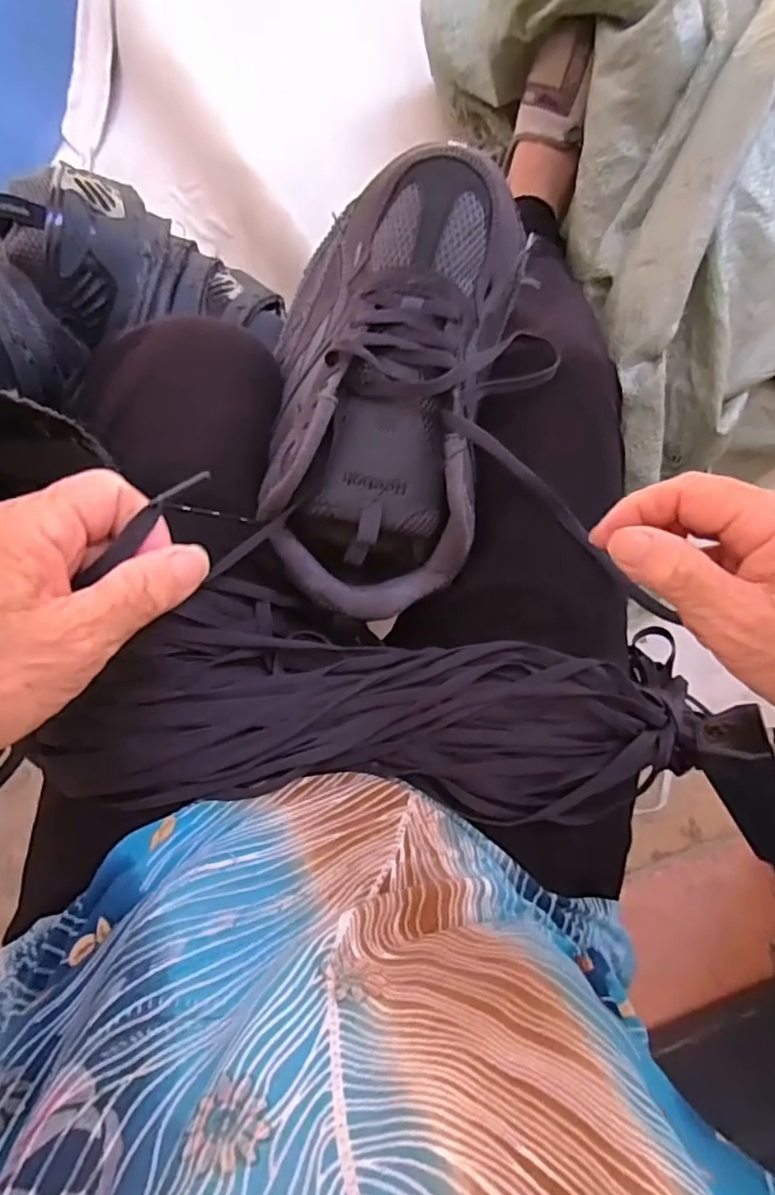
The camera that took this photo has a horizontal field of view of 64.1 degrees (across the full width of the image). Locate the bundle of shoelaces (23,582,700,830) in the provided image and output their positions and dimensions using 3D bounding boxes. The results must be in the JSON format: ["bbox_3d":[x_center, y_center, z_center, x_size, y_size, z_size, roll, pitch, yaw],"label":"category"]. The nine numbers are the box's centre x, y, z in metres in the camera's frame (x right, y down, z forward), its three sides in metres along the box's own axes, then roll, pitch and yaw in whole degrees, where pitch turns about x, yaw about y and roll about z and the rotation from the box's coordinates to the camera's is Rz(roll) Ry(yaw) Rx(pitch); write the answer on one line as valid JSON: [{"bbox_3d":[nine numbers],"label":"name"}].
[{"bbox_3d":[0.005,0.063,0.339,0.342,0.048,0.108,4,94,-8],"label":"bundle of shoelaces"}]

